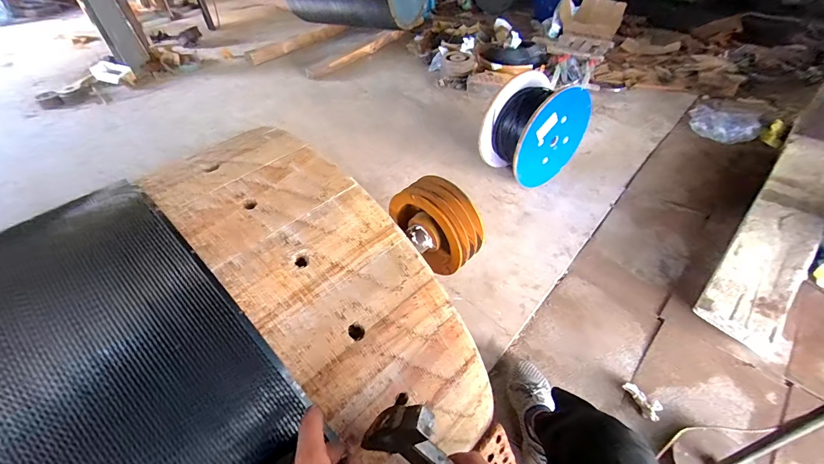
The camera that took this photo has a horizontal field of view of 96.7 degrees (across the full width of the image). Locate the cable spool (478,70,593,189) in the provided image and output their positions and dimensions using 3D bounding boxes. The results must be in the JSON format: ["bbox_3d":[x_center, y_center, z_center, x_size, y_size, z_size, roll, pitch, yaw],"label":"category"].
[{"bbox_3d":[0.524,-0.434,1.550,0.385,0.388,0.275,-22,43,-19],"label":"cable spool"}]

